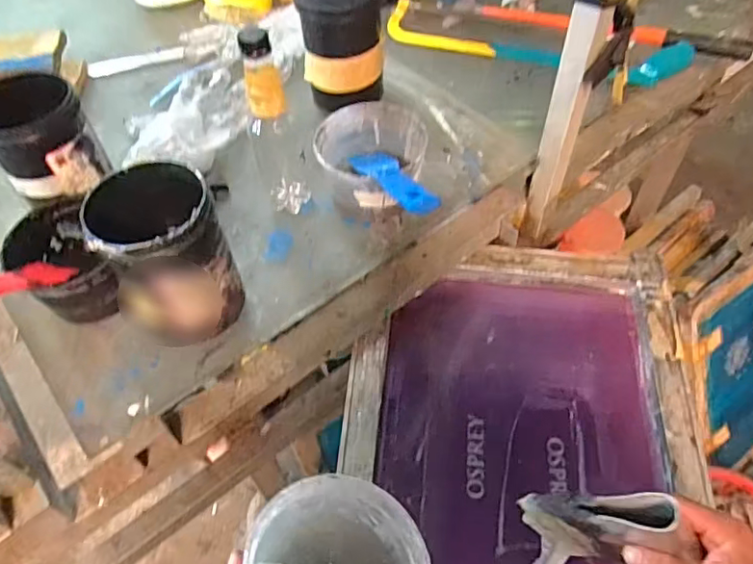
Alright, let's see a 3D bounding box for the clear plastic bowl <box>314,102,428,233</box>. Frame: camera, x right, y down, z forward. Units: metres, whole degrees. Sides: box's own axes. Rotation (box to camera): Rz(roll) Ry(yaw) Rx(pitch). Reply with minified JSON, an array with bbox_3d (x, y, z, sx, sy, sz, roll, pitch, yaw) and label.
[{"bbox_3d":[-0.006,-0.139,0.700,0.122,0.088,0.129,-2,50,2],"label":"clear plastic bowl"}]

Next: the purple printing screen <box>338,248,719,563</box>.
[{"bbox_3d":[0.158,0.201,0.643,0.396,0.059,0.539,3,54,5],"label":"purple printing screen"}]

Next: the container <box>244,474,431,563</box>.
[{"bbox_3d":[-0.036,0.223,0.429,0.129,0.096,0.130,2,51,-24],"label":"container"}]

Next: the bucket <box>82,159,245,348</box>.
[{"bbox_3d":[-0.193,-0.018,0.571,0.099,0.175,0.093,-2,50,2],"label":"bucket"}]

